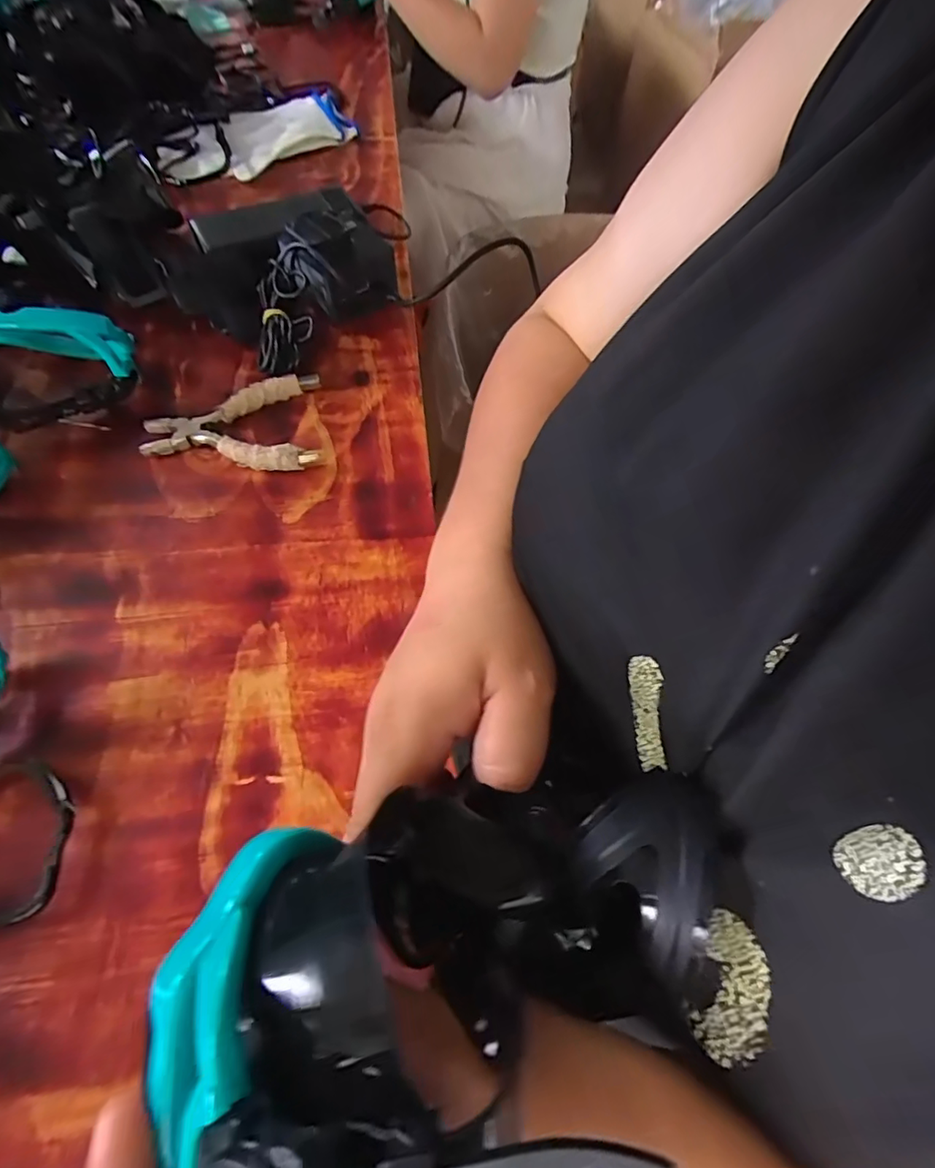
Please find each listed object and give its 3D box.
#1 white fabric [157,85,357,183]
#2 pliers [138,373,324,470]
[{"bbox_3d":[-0.238,-0.532,0.622,0.115,0.022,0.245,37,65,18],"label":"white fabric"},{"bbox_3d":[-0.174,-0.118,0.394,0.126,0.017,0.086,-7,60,-6],"label":"pliers"}]

